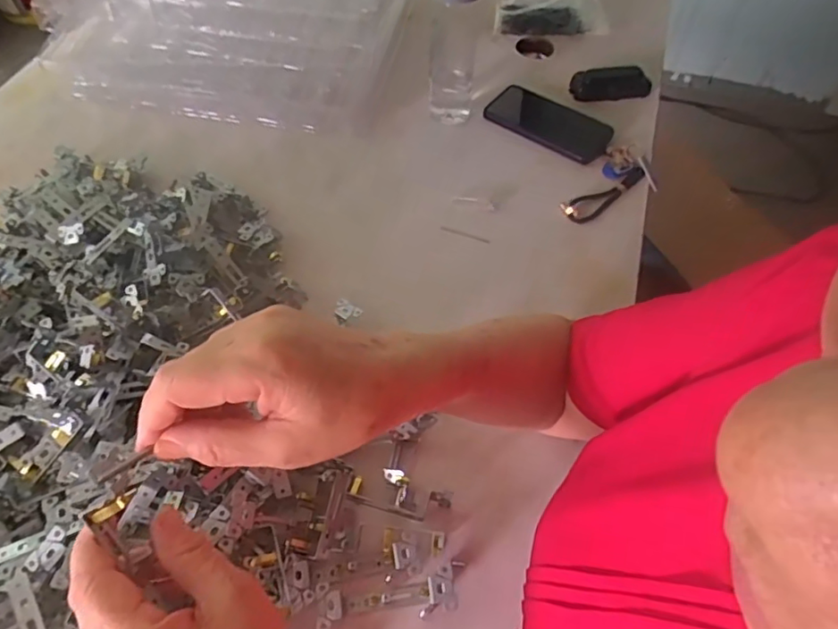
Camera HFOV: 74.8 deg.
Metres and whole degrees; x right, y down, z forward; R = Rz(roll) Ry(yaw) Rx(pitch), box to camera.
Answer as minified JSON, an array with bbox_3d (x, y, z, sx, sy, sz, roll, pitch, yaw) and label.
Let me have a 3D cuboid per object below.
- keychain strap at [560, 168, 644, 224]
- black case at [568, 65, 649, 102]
[{"bbox_3d":[0.234,-0.147,0.678,0.129,0.012,0.035,-29,62,-18],"label":"keychain strap"},{"bbox_3d":[0.272,-0.329,0.779,0.108,0.031,0.039,-2,59,0],"label":"black case"}]

